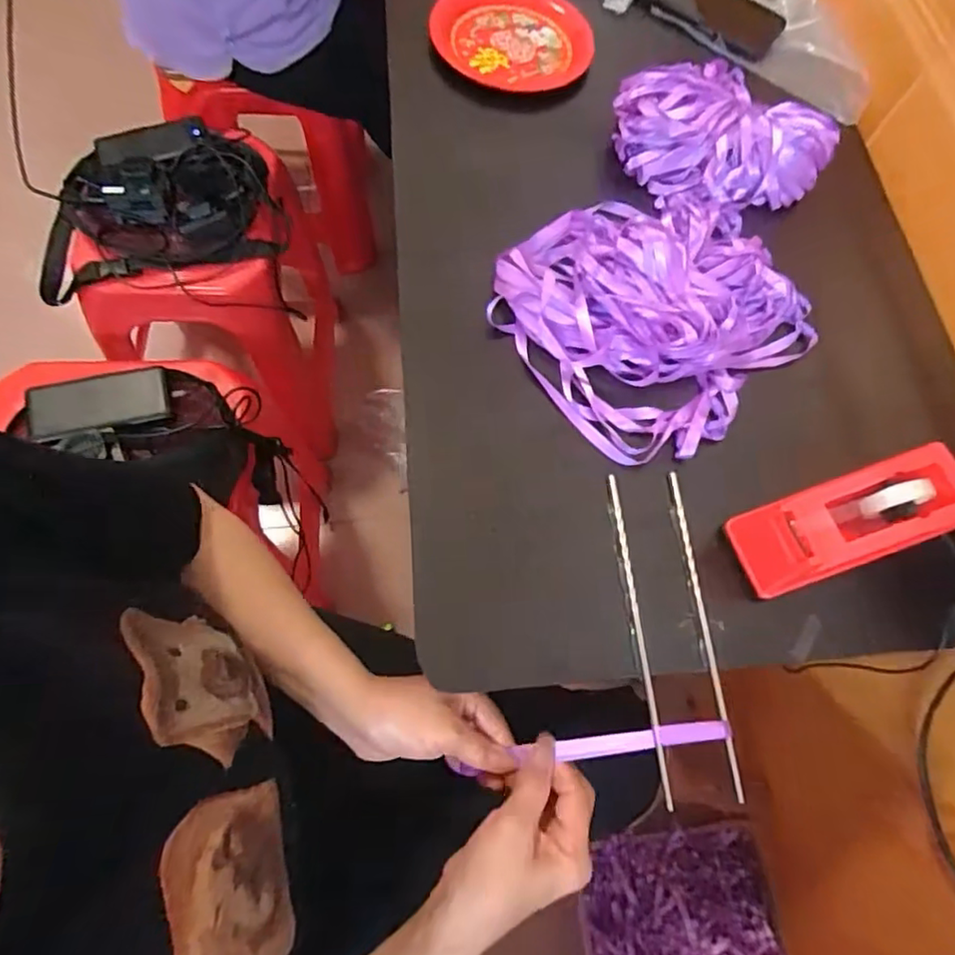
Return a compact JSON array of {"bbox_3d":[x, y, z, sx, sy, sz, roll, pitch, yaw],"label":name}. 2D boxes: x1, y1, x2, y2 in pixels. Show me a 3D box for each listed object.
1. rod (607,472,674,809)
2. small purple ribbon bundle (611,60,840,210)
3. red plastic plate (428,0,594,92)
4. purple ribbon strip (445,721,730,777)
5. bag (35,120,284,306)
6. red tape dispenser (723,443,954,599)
[{"bbox_3d":[0.112,0.103,0.416,0.008,0.006,0.221,-3,68,-7],"label":"rod"},{"bbox_3d":[0.226,-0.312,0.560,0.203,0.054,0.118,17,67,1],"label":"small purple ribbon bundle"},{"bbox_3d":[0.041,-0.466,0.626,0.158,0.023,0.151,2,67,-5],"label":"red plastic plate"},{"bbox_3d":[0.072,0.187,0.416,0.194,0.018,0.014,-16,69,17],"label":"purple ribbon strip"},{"bbox_3d":[-0.450,-0.397,0.850,0.331,0.096,0.251,-9,69,-10],"label":"bag"},{"bbox_3d":[0.264,0.028,0.416,0.159,0.054,0.060,-17,70,-5],"label":"red tape dispenser"}]

